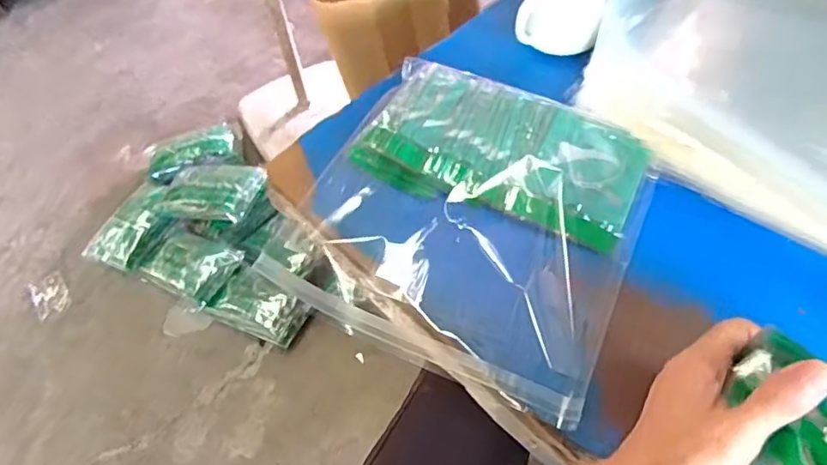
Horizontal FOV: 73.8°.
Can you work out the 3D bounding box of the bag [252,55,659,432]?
[{"bbox_3d":[0.049,-0.032,0.535,0.325,0.046,0.286,24,69,17],"label":"bag"}]

